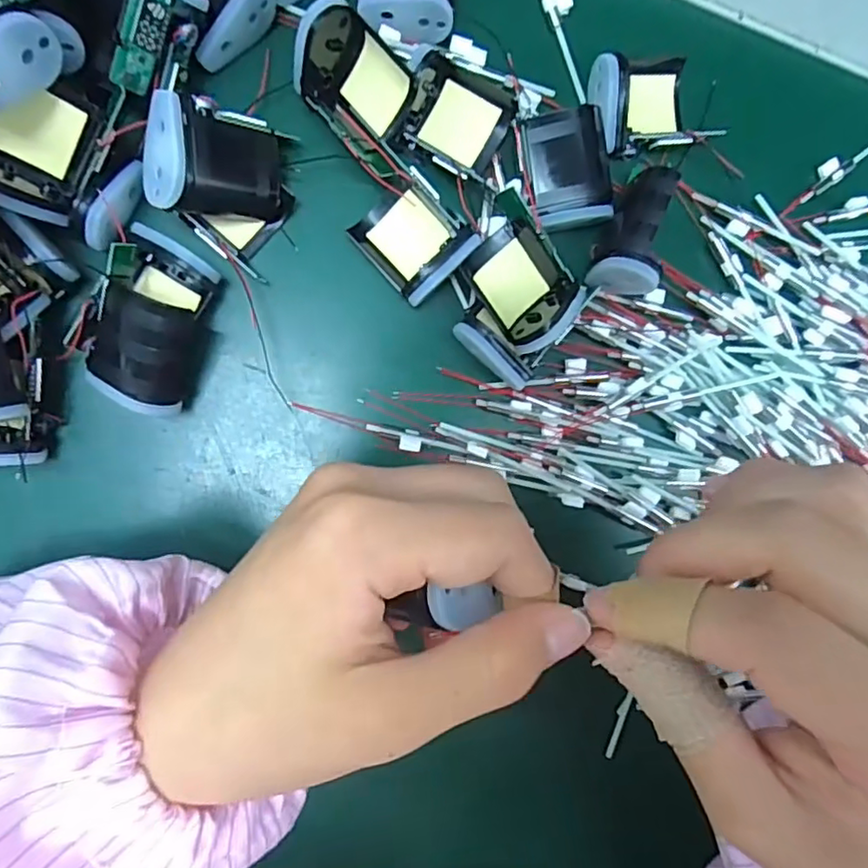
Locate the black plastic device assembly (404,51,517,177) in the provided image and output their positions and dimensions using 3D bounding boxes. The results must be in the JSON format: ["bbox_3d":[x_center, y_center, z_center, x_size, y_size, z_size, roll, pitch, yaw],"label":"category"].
[{"bbox_3d":[0.009,-0.126,0.236,0.040,0.010,0.041,19,89,-5],"label":"black plastic device assembly"}]

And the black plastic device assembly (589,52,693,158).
[{"bbox_3d":[0.085,-0.135,0.242,0.045,0.019,0.038,-11,92,-5],"label":"black plastic device assembly"}]

